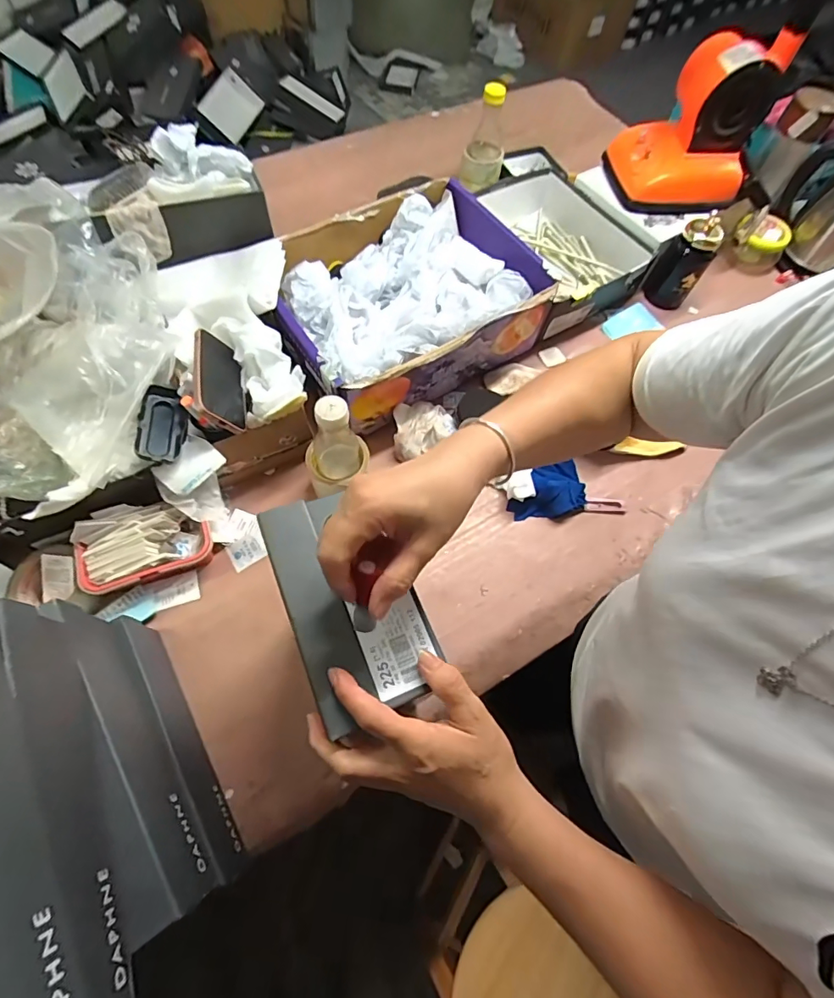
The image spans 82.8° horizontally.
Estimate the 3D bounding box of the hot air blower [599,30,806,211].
[{"bbox_3d":[0.492,-0.659,0.834,0.226,0.203,0.165,-2,65,-4],"label":"hot air blower"}]

